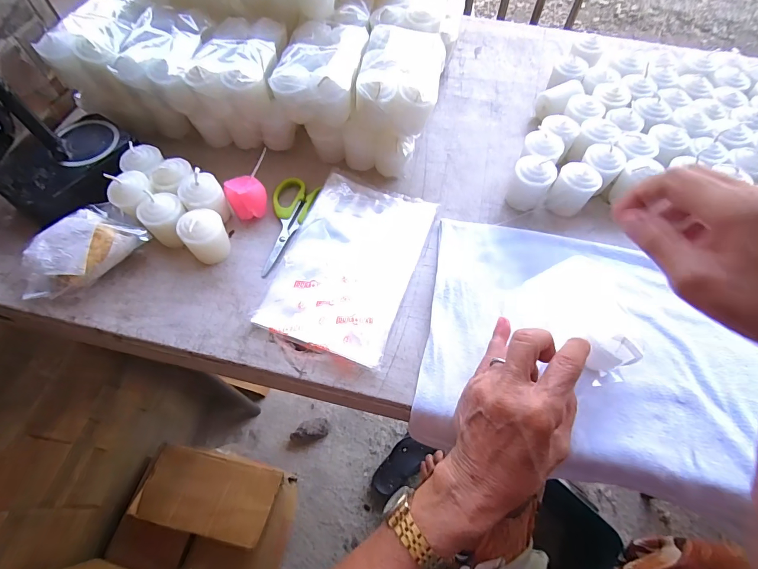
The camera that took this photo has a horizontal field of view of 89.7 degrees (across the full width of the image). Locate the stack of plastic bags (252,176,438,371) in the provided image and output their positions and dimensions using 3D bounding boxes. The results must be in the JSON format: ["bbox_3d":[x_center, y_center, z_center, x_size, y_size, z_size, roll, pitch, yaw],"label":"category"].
[{"bbox_3d":[-0.025,-0.025,0.356,0.115,0.016,0.182,18,63,9],"label":"stack of plastic bags"}]

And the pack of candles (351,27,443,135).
[{"bbox_3d":[0.024,-0.205,0.380,0.077,0.051,0.118,9,62,5],"label":"pack of candles"}]

